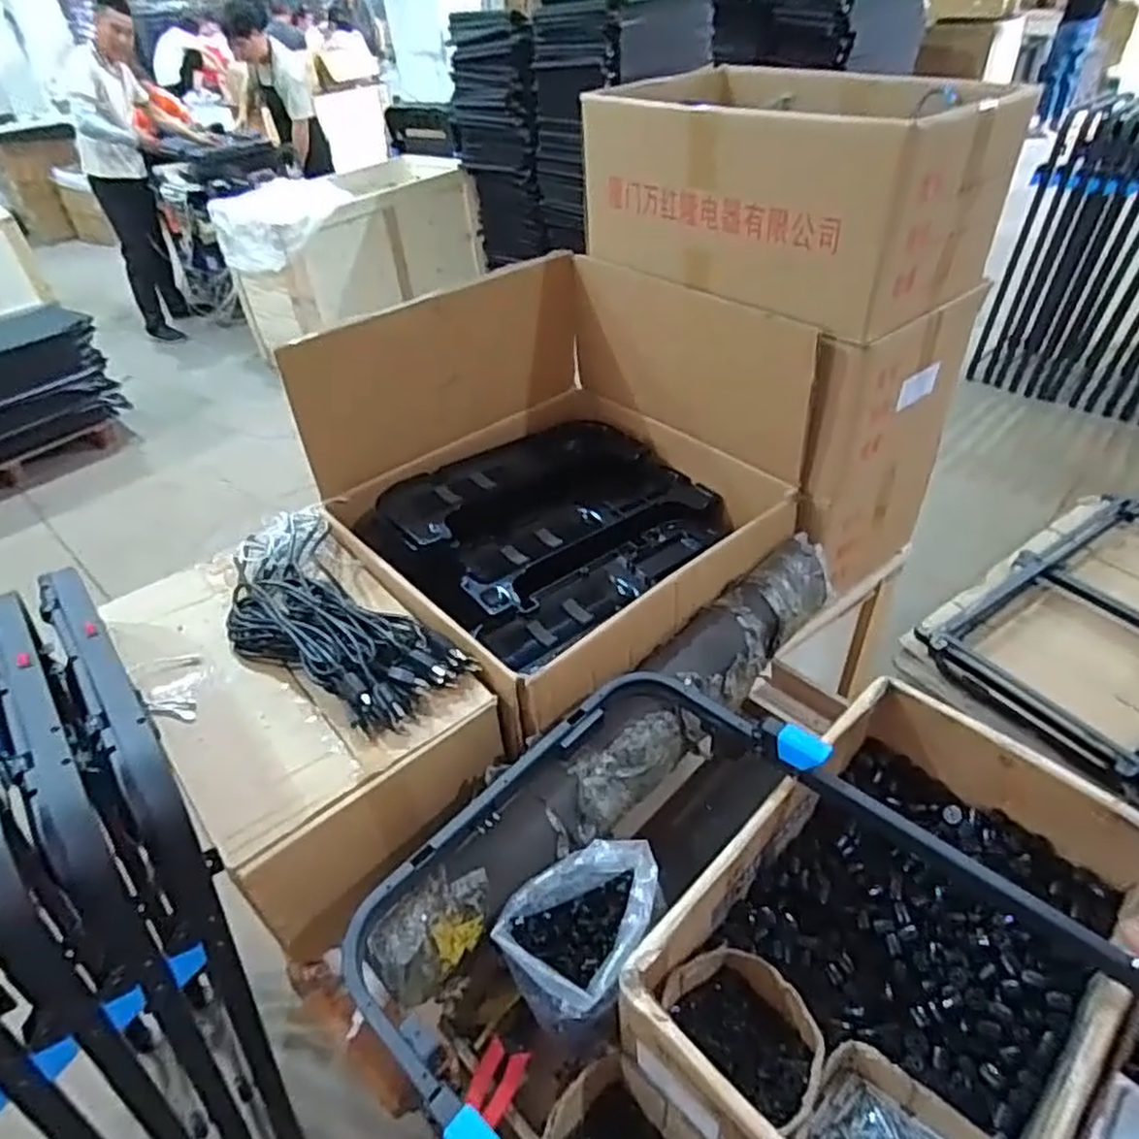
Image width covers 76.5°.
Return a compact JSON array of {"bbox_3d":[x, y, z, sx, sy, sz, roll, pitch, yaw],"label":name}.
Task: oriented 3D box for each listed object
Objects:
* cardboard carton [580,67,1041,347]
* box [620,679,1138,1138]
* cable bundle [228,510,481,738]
[{"bbox_3d":[0.333,-0.604,1.131,0.381,0.242,0.576,-31,47,-28],"label":"cardboard carton"},{"bbox_3d":[0.349,0.401,0.768,0.346,0.156,0.526,31,51,35],"label":"box"},{"bbox_3d":[-0.349,0.066,1.000,0.205,0.056,0.468,-31,47,-28],"label":"cable bundle"}]

